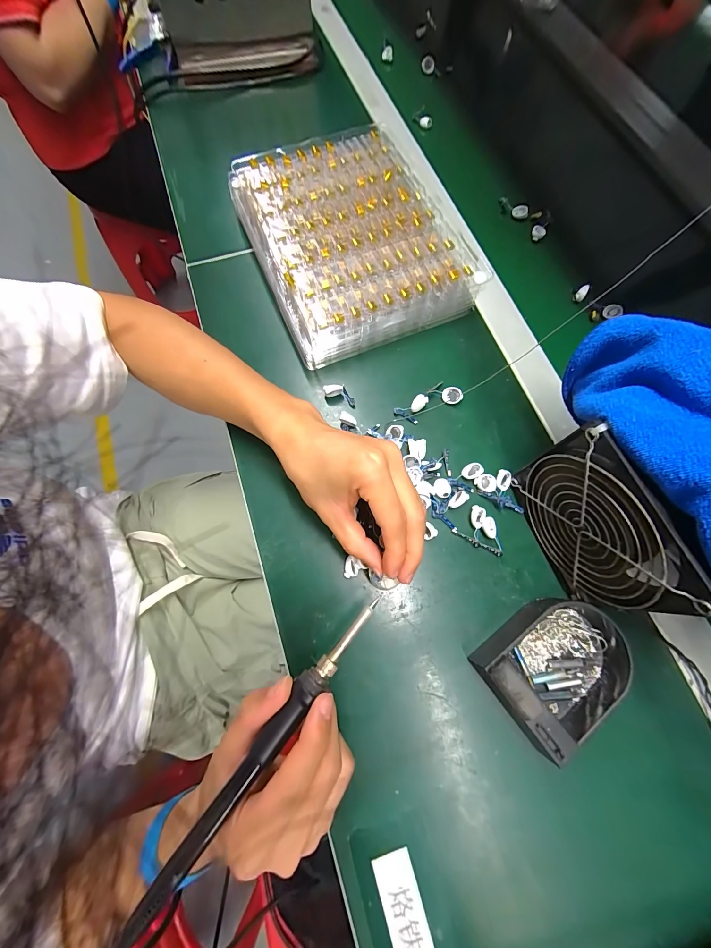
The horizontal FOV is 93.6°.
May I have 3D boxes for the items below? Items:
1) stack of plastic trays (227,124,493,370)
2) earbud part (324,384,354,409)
[{"bbox_3d":[-0.008,-0.262,0.378,0.205,0.054,0.266,-24,75,-8],"label":"stack of plastic trays"},{"bbox_3d":[-0.015,-0.081,0.338,0.034,0.016,0.013,23,74,7],"label":"earbud part"}]

